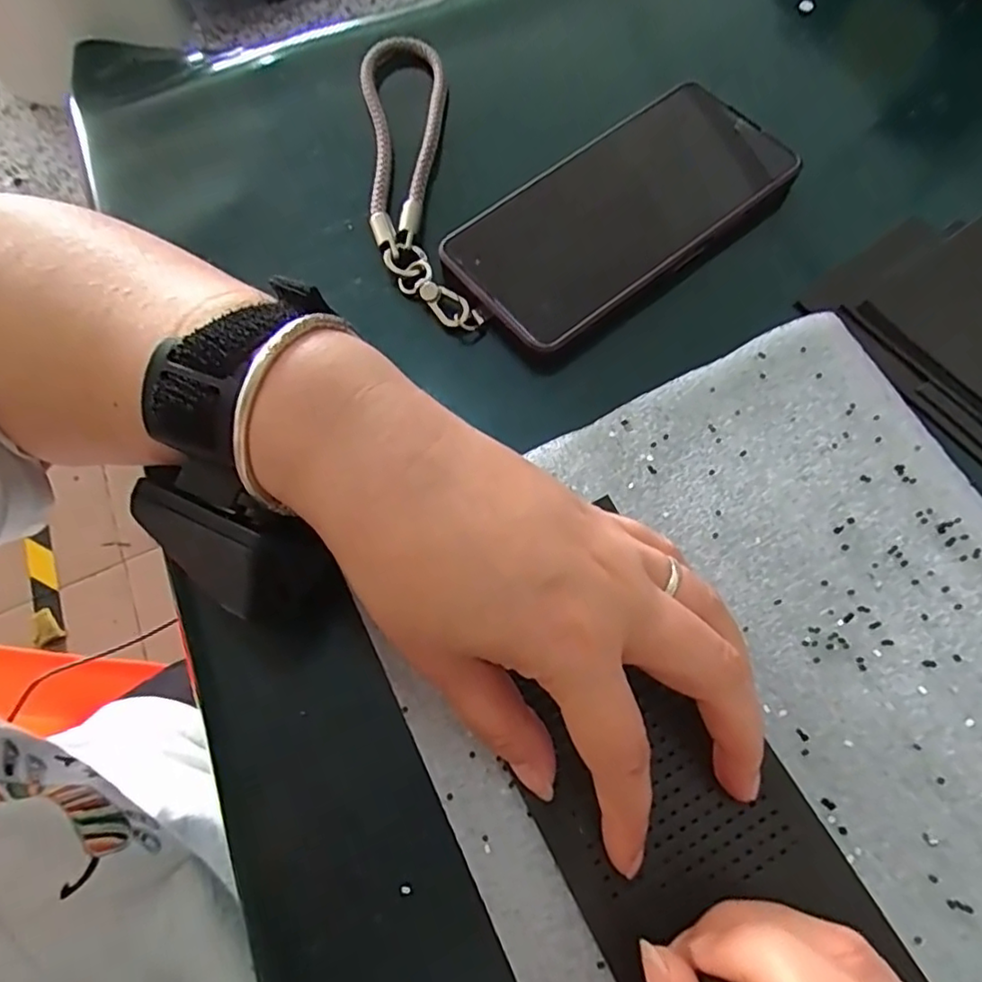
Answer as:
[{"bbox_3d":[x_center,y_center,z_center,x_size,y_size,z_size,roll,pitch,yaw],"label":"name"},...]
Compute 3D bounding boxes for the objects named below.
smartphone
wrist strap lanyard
[{"bbox_3d":[0.062,-0.132,0.293,0.164,0.012,0.080,-37,70,-12],"label":"smartphone"},{"bbox_3d":[-0.039,-0.160,0.311,0.043,0.008,0.187,-9,67,0],"label":"wrist strap lanyard"}]

